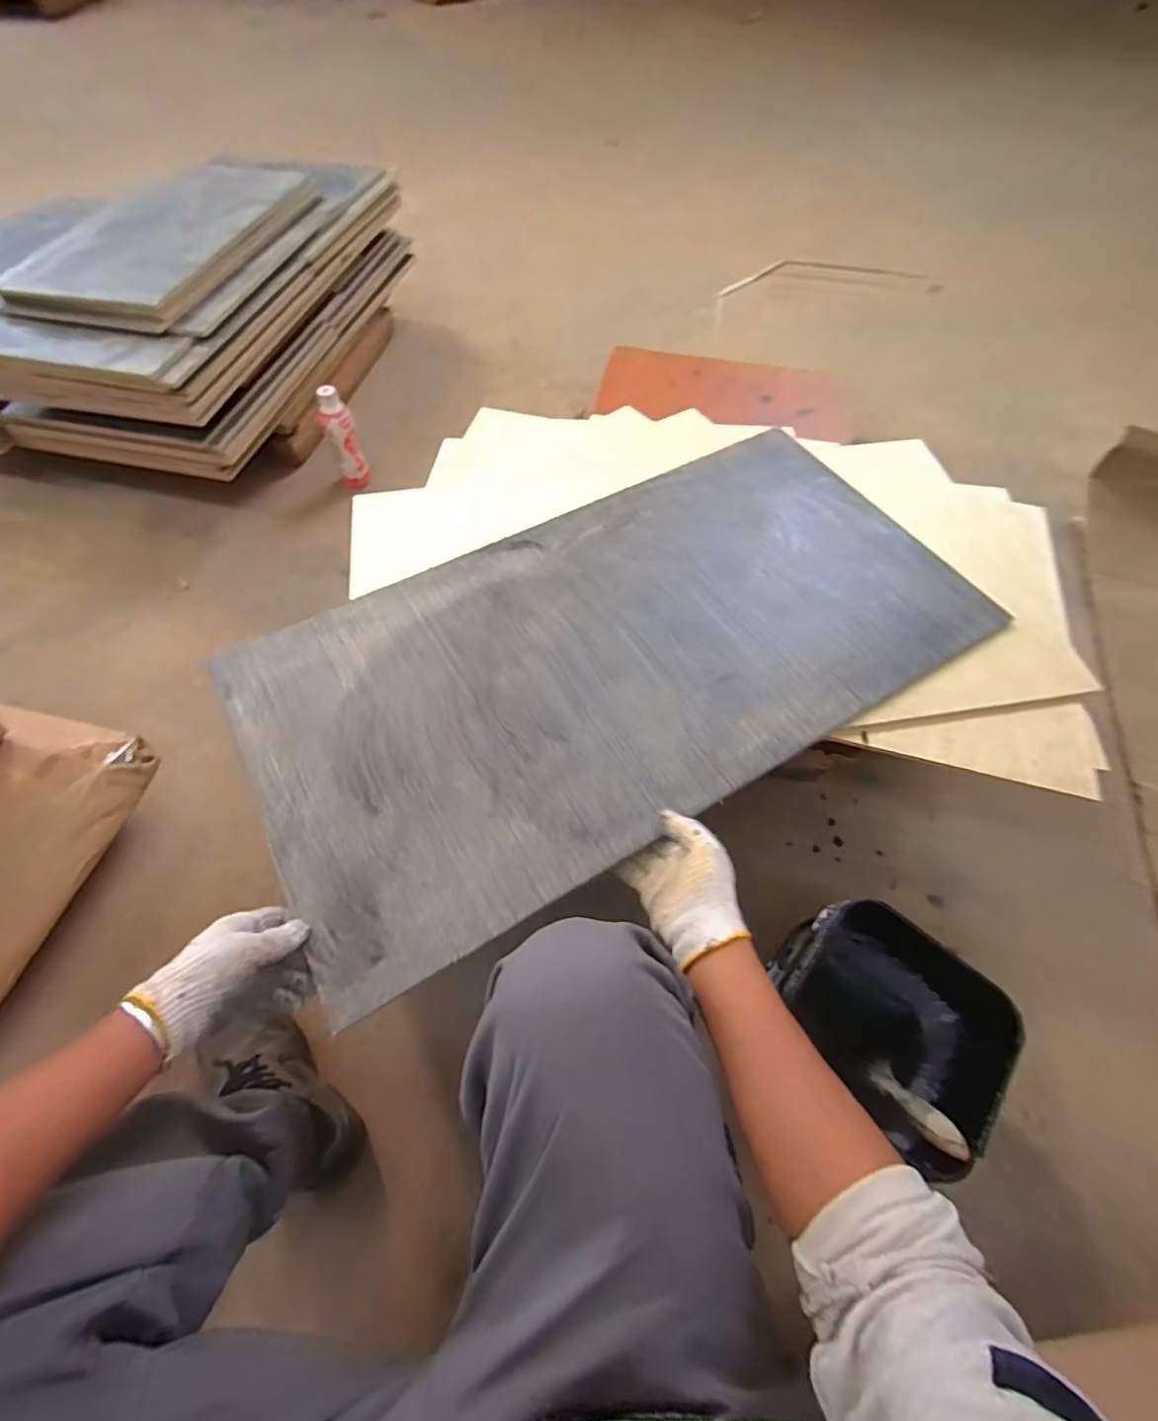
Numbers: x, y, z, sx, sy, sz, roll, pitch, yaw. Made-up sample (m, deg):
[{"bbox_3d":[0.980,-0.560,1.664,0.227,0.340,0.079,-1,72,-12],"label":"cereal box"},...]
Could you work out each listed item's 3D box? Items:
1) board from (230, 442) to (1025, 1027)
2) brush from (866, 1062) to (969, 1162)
[{"bbox_3d":[0.051,-0.081,0.722,0.890,0.015,0.466,-26,65,-14],"label":"board"},{"bbox_3d":[0.356,0.422,0.607,0.032,0.149,0.015,-6,87,-4],"label":"brush"}]

